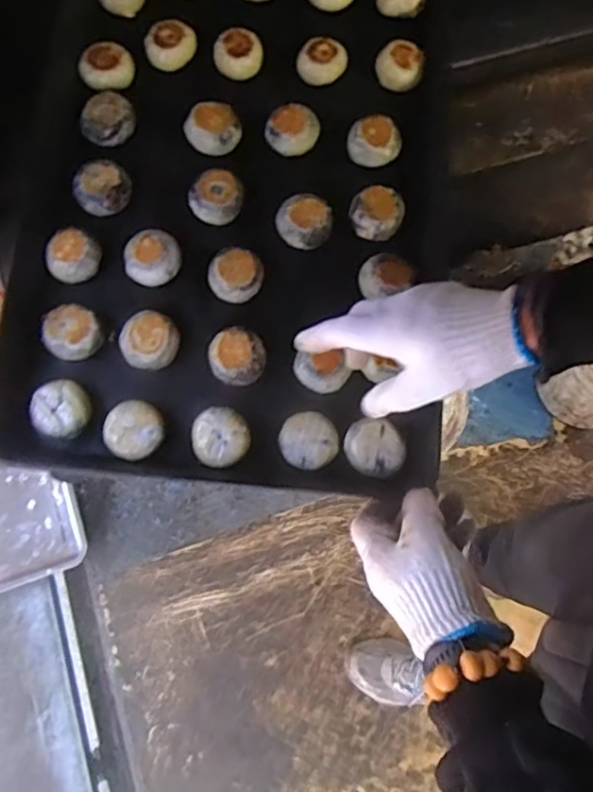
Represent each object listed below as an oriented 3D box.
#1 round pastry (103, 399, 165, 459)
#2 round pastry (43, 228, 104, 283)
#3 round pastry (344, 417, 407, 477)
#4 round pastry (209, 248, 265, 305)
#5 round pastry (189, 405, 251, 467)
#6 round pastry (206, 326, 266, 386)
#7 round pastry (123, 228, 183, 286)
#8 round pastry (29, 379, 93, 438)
[{"bbox_3d":[-0.147,0.034,0.553,0.053,0.035,0.051,0,74,-1],"label":"round pastry"},{"bbox_3d":[-0.211,-0.130,0.575,0.049,0.039,0.044,-40,78,-11],"label":"round pastry"},{"bbox_3d":[0.072,0.047,0.547,0.055,0.016,0.048,7,74,1],"label":"round pastry"},{"bbox_3d":[-0.058,-0.114,0.586,0.052,0.035,0.047,12,74,3],"label":"round pastry"},{"bbox_3d":[-0.069,0.040,0.550,0.053,0.037,0.050,0,74,-1],"label":"round pastry"},{"bbox_3d":[-0.056,-0.034,0.572,0.052,0.038,0.052,0,74,-1],"label":"round pastry"},{"bbox_3d":[-0.139,-0.132,0.588,0.052,0.036,0.051,0,74,-1],"label":"round pastry"},{"bbox_3d":[-0.214,0.013,0.553,0.052,0.027,0.051,0,74,-1],"label":"round pastry"}]

